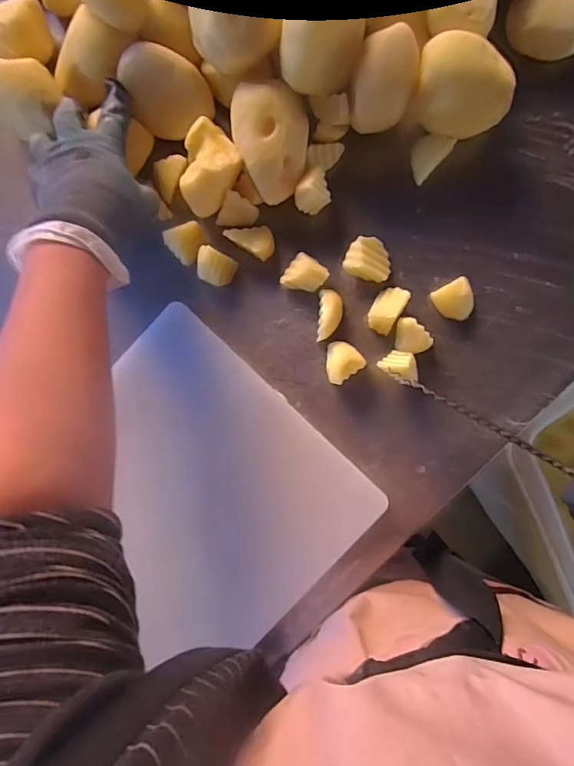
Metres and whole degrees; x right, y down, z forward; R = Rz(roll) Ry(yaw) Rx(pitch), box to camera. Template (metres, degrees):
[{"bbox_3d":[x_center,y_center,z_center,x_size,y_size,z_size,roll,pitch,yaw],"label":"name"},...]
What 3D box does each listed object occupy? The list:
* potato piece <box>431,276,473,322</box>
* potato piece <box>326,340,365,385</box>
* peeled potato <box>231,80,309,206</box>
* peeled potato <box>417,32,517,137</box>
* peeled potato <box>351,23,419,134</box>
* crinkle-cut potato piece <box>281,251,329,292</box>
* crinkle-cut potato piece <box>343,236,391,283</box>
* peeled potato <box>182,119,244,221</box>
[{"bbox_3d":[0.143,-0.069,0.406,0.032,0.010,0.032,-28,89,0],"label":"potato piece"},{"bbox_3d":[0.044,-0.018,0.404,0.032,0.019,0.031,-36,89,0],"label":"potato piece"},{"bbox_3d":[-0.013,-0.192,0.389,0.059,0.041,0.081,-2,89,0],"label":"peeled potato"},{"bbox_3d":[0.137,-0.228,0.381,0.078,0.060,0.063,32,90,1],"label":"peeled potato"},{"bbox_3d":[0.076,-0.236,0.380,0.049,0.059,0.059,3,89,1],"label":"peeled potato"},{"bbox_3d":[0.015,-0.090,0.409,0.032,0.021,0.030,39,90,1],"label":"crinkle-cut potato piece"},{"bbox_3d":[0.070,-0.104,0.406,0.039,0.019,0.035,19,89,1],"label":"crinkle-cut potato piece"},{"bbox_3d":[-0.063,-0.175,0.394,0.051,0.032,0.070,1,89,0],"label":"peeled potato"}]

